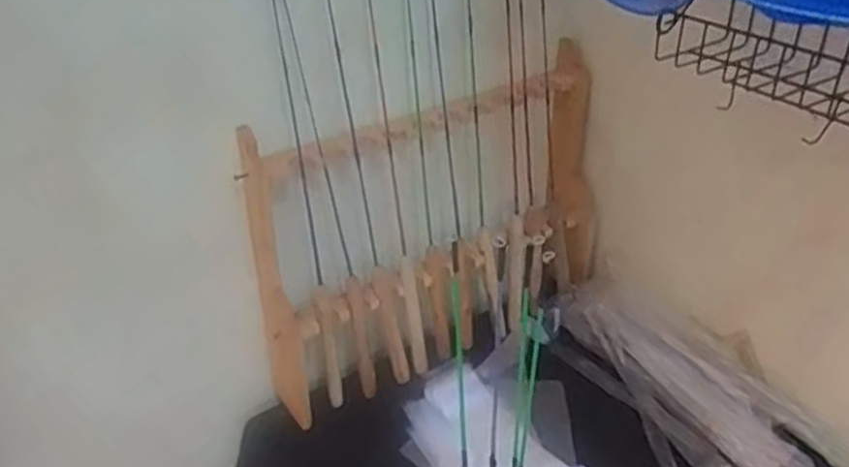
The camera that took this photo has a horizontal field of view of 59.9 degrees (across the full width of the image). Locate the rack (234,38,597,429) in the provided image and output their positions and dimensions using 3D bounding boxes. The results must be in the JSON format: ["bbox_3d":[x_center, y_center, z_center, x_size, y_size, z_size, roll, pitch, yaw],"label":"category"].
[{"bbox_3d":[0.024,0.007,0.946,0.494,0.337,0.098,-21,38,-26],"label":"rack"}]

